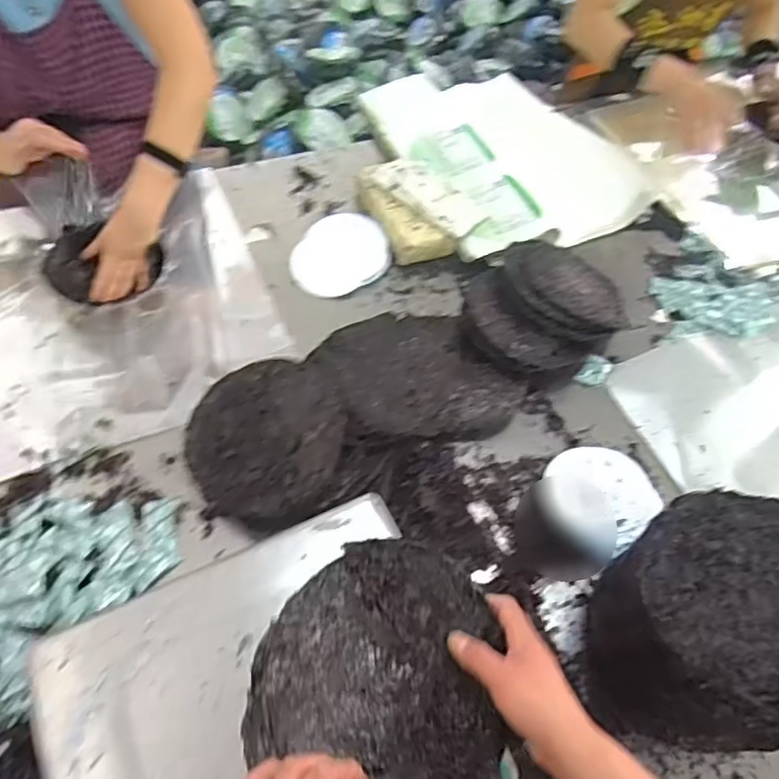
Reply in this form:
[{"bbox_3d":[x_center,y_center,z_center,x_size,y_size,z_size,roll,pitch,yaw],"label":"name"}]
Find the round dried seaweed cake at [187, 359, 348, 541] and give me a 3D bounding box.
[{"bbox_3d":[-0.150,0.064,0.763,0.198,0.041,0.214,-5,64,9],"label":"round dried seaweed cake"}]

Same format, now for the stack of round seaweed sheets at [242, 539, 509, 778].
[{"bbox_3d":[-0.001,0.223,0.484,0.193,0.030,0.197,28,58,14],"label":"stack of round seaweed sheets"}]

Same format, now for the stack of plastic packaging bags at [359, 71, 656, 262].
[{"bbox_3d":[0.216,-0.462,1.169,0.416,0.052,0.510,-18,59,-17],"label":"stack of plastic packaging bags"}]

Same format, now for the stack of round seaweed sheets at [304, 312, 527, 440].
[{"bbox_3d":[0.034,-0.018,0.839,0.242,0.071,0.224,-26,62,-21],"label":"stack of round seaweed sheets"}]

